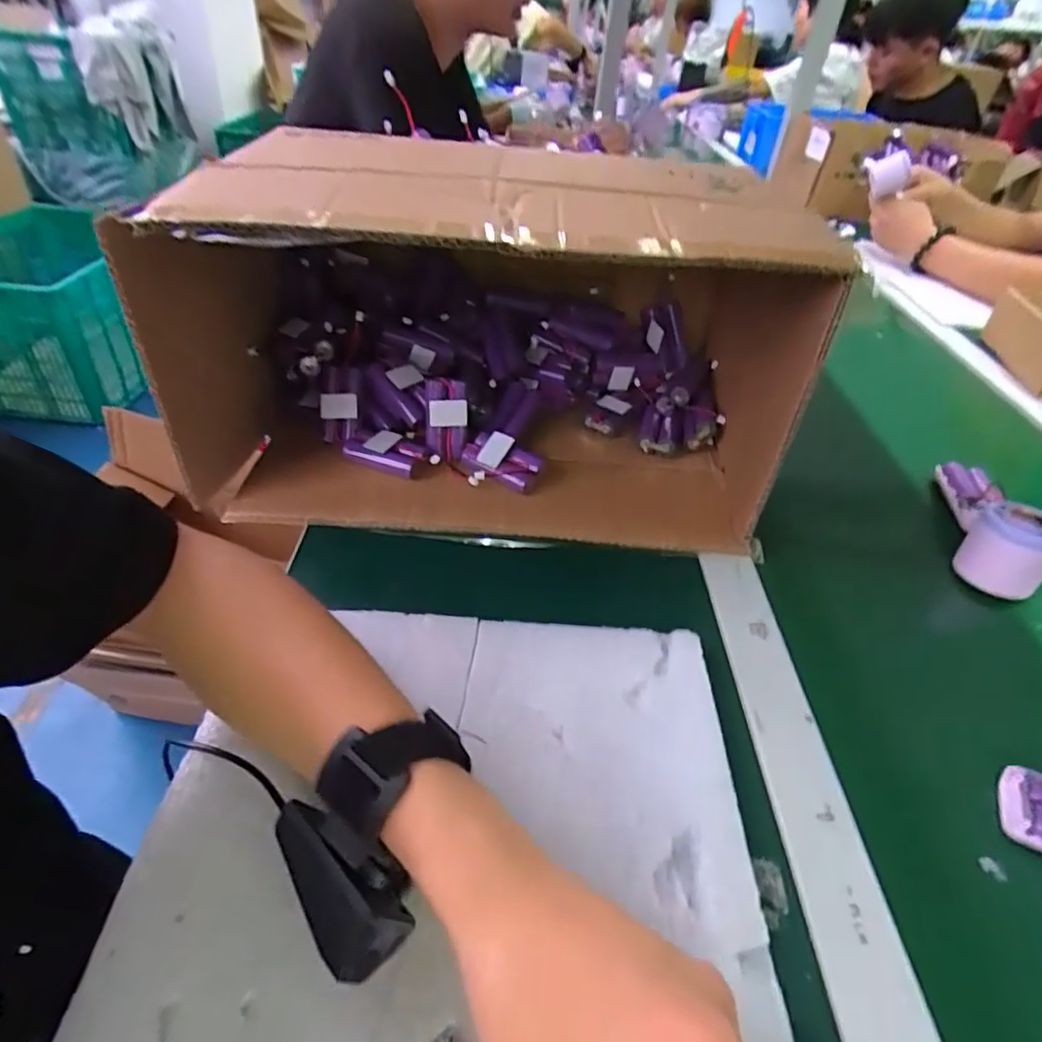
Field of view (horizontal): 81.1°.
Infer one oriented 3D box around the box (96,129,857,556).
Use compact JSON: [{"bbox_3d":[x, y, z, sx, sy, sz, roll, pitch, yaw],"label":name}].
[{"bbox_3d":[-0.011,-0.159,0.488,0.432,0.199,0.267,5,41,-3],"label":"box"}]

